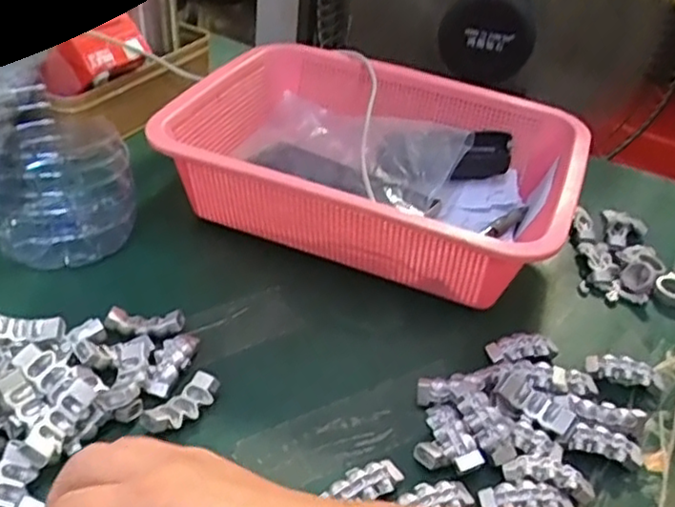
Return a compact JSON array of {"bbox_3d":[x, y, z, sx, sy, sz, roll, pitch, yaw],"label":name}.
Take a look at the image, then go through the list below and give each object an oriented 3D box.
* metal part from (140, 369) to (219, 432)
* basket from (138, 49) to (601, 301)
[{"bbox_3d":[-0.088,0.087,0.386,0.021,0.013,0.044,26,43,25],"label":"metal part"},{"bbox_3d":[0.031,-0.066,0.545,0.292,0.088,0.212,18,40,16],"label":"basket"}]

